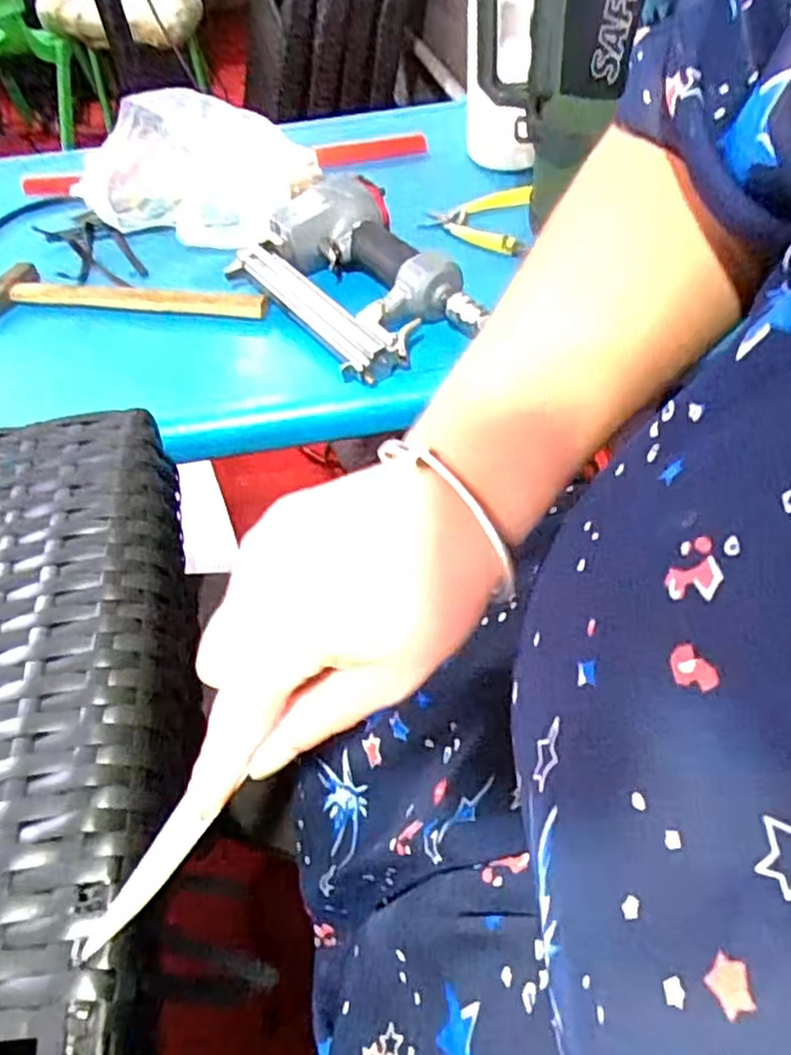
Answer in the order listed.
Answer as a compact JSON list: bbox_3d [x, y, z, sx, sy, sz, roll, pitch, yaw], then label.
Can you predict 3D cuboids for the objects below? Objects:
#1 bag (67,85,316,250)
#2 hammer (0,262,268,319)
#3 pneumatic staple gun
[{"bbox_3d":[-0.213,-0.385,0.723,0.261,0.106,0.198,-9,49,-5],"label":"bag"},{"bbox_3d":[-0.255,-0.222,0.653,0.275,0.025,0.086,1,49,5],"label":"hammer"},{"bbox_3d":[-0.043,-0.222,0.616,0.151,0.062,0.248,-23,51,-16],"label":"pneumatic staple gun"}]

